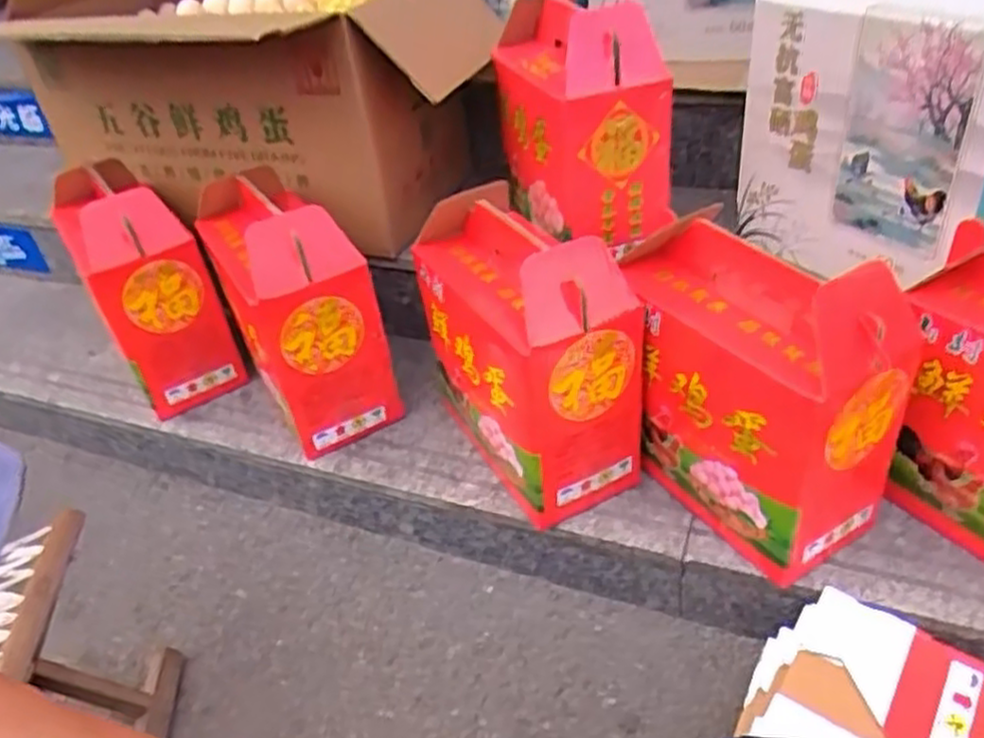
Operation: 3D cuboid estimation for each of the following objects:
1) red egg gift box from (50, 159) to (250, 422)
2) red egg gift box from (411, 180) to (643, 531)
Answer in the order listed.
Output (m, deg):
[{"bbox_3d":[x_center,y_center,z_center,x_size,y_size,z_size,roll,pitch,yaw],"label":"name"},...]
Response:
[{"bbox_3d":[-0.504,-0.112,1.117,0.152,0.315,0.210,-26,40,-23],"label":"red egg gift box"},{"bbox_3d":[0.039,-0.034,0.895,0.154,0.296,0.285,-23,39,-20],"label":"red egg gift box"}]

